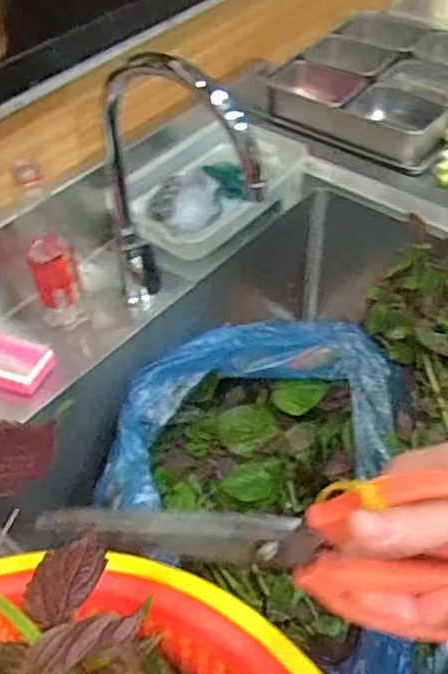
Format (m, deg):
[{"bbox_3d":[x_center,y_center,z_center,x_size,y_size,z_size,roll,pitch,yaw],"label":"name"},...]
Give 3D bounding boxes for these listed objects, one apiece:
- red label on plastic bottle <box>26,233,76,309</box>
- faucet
[{"bbox_3d":[-0.197,-0.075,0.803,0.051,0.079,0.047,-13,47,-8],"label":"red label on plastic bottle"},{"bbox_3d":[-0.052,-0.127,0.725,0.208,0.330,0.057,32,56,29],"label":"faucet"}]

